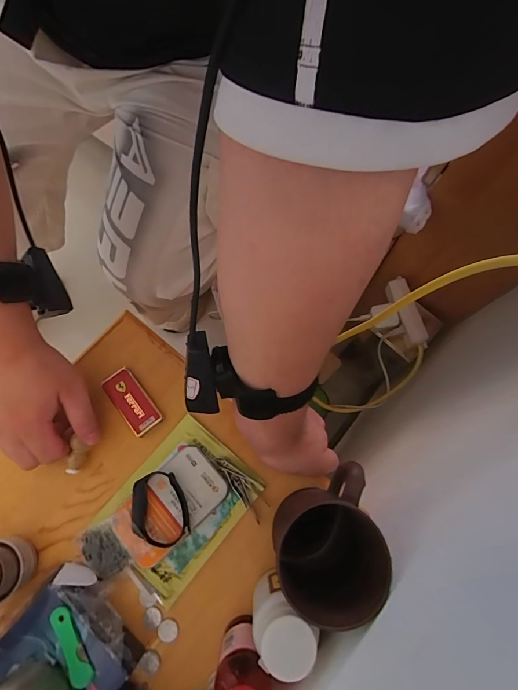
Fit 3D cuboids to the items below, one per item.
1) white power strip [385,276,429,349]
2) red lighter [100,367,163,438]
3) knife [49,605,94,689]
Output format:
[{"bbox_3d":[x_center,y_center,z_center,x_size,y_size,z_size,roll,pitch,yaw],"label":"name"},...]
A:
[{"bbox_3d":[0.250,-0.056,0.595,0.031,0.028,0.120,-13,73,-3],"label":"white power strip"},{"bbox_3d":[-0.140,0.062,0.388,0.036,0.013,0.076,-37,76,-10],"label":"red lighter"},{"bbox_3d":[-0.156,0.249,0.290,0.017,0.004,0.061,-31,75,-8],"label":"knife"}]

